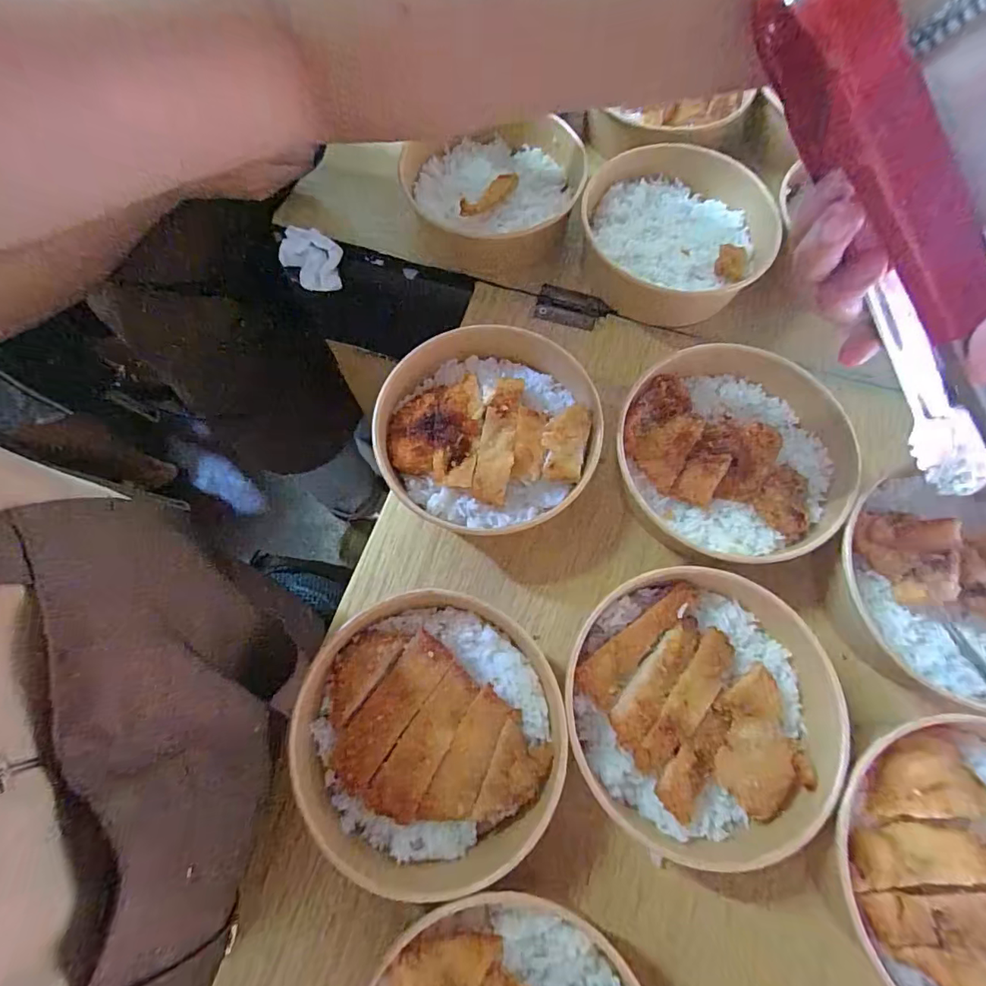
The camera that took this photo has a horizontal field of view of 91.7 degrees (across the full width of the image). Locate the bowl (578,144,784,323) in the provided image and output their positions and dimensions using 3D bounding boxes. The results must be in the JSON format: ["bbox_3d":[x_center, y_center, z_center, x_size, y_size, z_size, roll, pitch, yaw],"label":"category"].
[{"bbox_3d":[0.141,-0.203,0.377,0.141,0.046,0.142,0,72,0],"label":"bowl"}]

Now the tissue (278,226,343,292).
[{"bbox_3d":[-0.157,-0.204,0.418,0.058,0.029,0.039,41,77,12],"label":"tissue"}]

